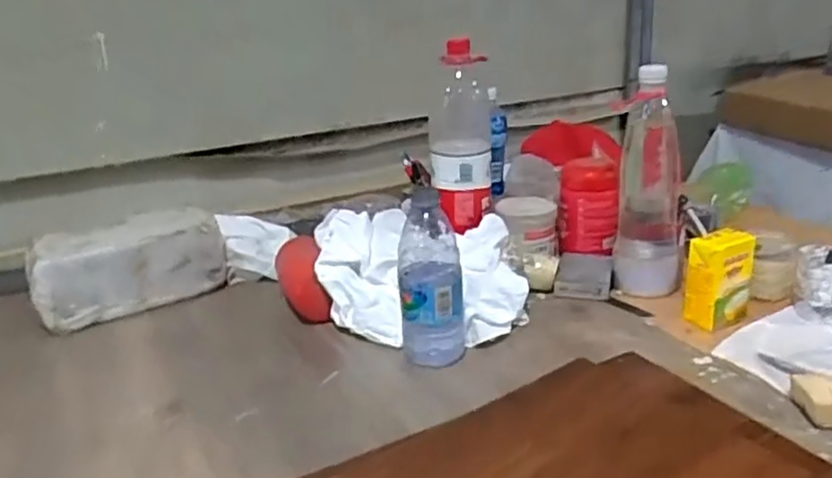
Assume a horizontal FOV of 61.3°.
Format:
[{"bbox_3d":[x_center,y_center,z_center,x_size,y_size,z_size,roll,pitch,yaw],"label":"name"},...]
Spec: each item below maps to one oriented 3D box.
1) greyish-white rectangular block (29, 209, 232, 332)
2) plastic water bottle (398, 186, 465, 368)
[{"bbox_3d":[-0.374,0.036,0.917,0.232,0.108,0.081,-15,26,-30],"label":"greyish-white rectangular block"},{"bbox_3d":[0.015,0.042,0.758,0.067,0.188,0.058,-5,22,-8],"label":"plastic water bottle"}]

